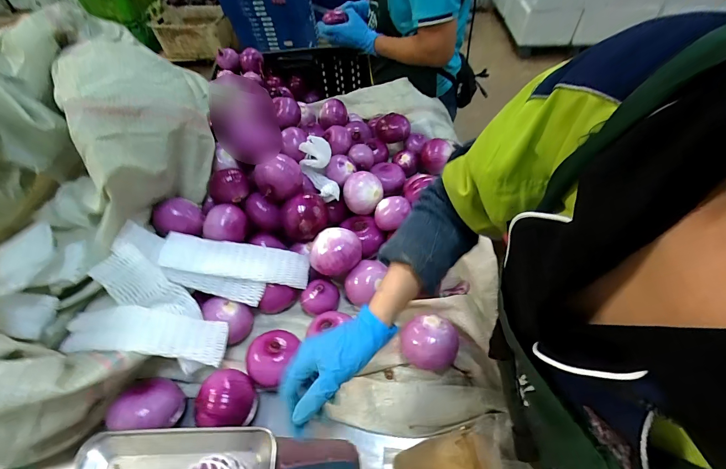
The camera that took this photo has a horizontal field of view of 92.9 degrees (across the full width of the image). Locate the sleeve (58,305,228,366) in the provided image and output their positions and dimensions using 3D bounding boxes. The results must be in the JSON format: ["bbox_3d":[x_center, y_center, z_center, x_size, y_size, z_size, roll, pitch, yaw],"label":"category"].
[{"bbox_3d":[-0.321,0.147,0.510,0.224,0.044,0.071,9,51,-7],"label":"sleeve"}]

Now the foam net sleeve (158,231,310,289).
[{"bbox_3d":[-0.213,0.044,0.594,0.236,0.010,0.064,11,62,-14],"label":"foam net sleeve"}]

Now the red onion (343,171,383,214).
[{"bbox_3d":[0.002,-0.083,0.705,0.081,0.062,0.075,-8,51,-4],"label":"red onion"}]

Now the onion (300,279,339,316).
[{"bbox_3d":[-0.076,0.117,0.623,0.059,0.053,0.056,-1,51,2],"label":"onion"}]

